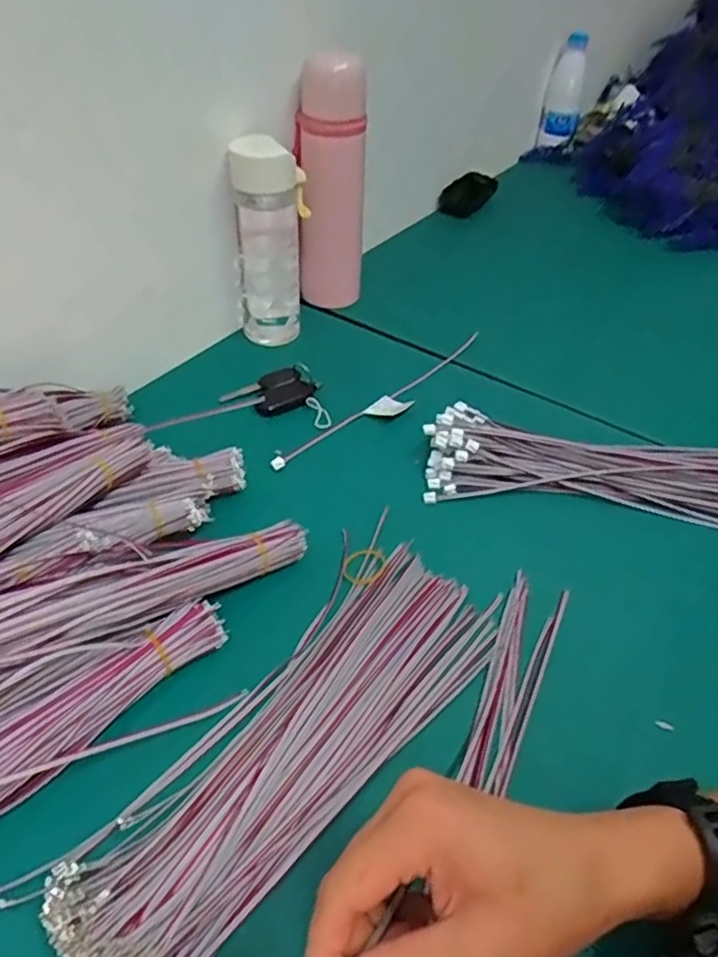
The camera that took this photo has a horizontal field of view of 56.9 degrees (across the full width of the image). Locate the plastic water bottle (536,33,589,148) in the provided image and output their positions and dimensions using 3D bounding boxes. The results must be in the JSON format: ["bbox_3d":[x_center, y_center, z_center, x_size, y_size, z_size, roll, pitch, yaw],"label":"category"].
[{"bbox_3d":[0.329,-0.619,1.058,0.058,0.180,0.045,15,70,12],"label":"plastic water bottle"}]

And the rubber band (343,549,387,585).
[{"bbox_3d":[0.004,0.062,0.478,0.030,0.004,0.034,14,44,10],"label":"rubber band"}]

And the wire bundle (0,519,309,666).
[{"bbox_3d":[-0.156,0.070,0.388,0.292,0.044,0.042,-12,43,-39],"label":"wire bundle"}]

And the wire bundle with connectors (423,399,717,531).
[{"bbox_3d":[0.214,-0.006,0.544,0.316,0.037,0.103,5,43,1],"label":"wire bundle with connectors"}]

